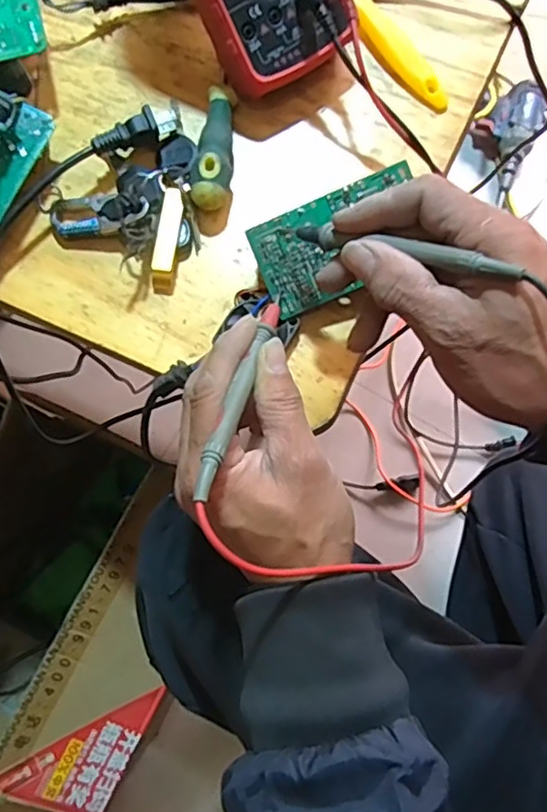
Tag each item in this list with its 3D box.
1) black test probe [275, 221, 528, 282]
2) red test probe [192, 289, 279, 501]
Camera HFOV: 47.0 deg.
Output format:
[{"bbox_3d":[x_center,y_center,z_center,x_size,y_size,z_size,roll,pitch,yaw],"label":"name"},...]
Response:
[{"bbox_3d":[0.055,-0.076,0.302,0.126,0.008,0.008,23,77,38],"label":"black test probe"},{"bbox_3d":[-0.013,-0.014,0.316,0.010,0.012,0.136,16,51,5],"label":"red test probe"}]

